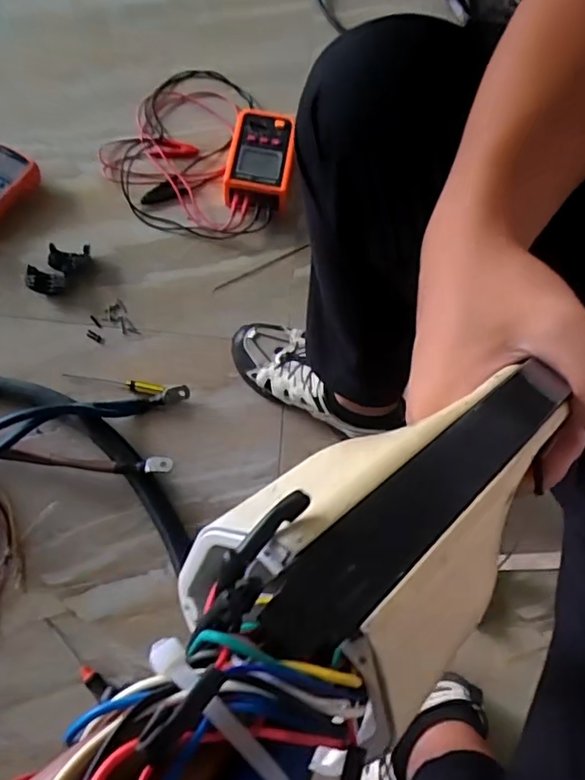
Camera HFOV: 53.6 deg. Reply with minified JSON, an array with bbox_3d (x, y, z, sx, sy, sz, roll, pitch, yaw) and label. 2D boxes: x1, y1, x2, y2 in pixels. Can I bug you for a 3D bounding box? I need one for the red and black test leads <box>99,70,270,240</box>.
[{"bbox_3d":[-0.185,-0.404,0.959,0.260,0.033,0.371,-4,68,-7],"label":"red and black test leads"}]

